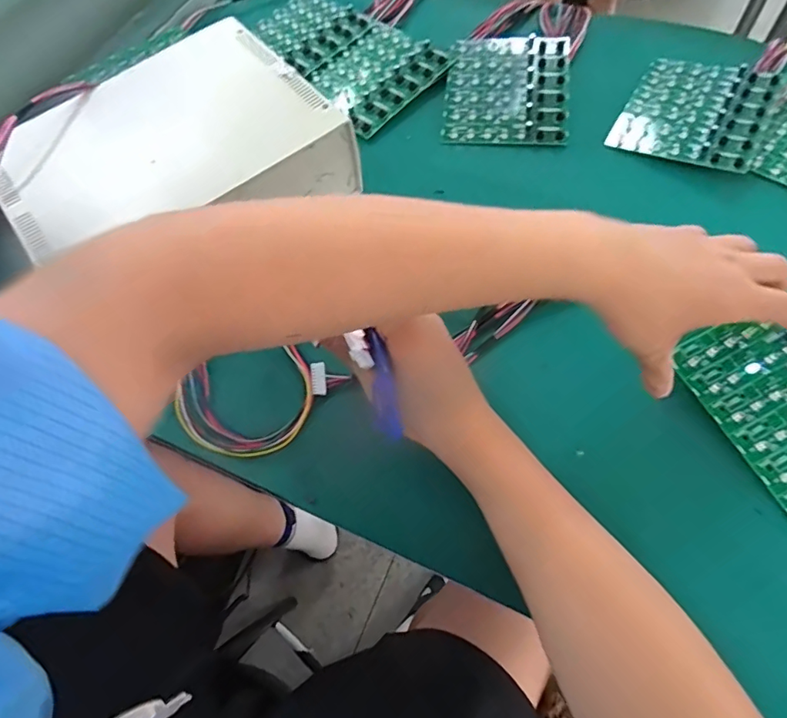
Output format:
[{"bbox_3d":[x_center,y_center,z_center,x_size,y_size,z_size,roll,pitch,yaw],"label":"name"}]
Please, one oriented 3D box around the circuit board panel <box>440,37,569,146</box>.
[{"bbox_3d":[0.113,-0.274,0.499,0.118,0.013,0.134,5,65,6],"label":"circuit board panel"}]

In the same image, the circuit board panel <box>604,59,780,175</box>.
[{"bbox_3d":[0.283,-0.234,0.468,0.115,0.013,0.128,30,70,16],"label":"circuit board panel"}]

